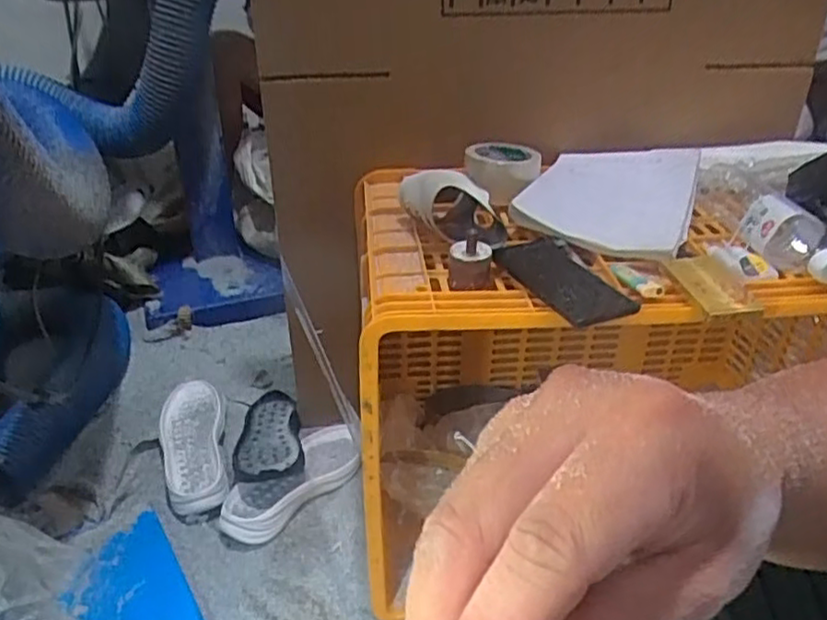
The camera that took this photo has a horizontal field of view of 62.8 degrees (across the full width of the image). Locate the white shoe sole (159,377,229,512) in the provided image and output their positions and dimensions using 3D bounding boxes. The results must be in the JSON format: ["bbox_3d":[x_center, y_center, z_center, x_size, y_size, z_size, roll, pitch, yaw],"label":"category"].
[{"bbox_3d":[-0.365,0.228,1.126,0.105,0.067,0.277,-7,32,-14],"label":"white shoe sole"}]

